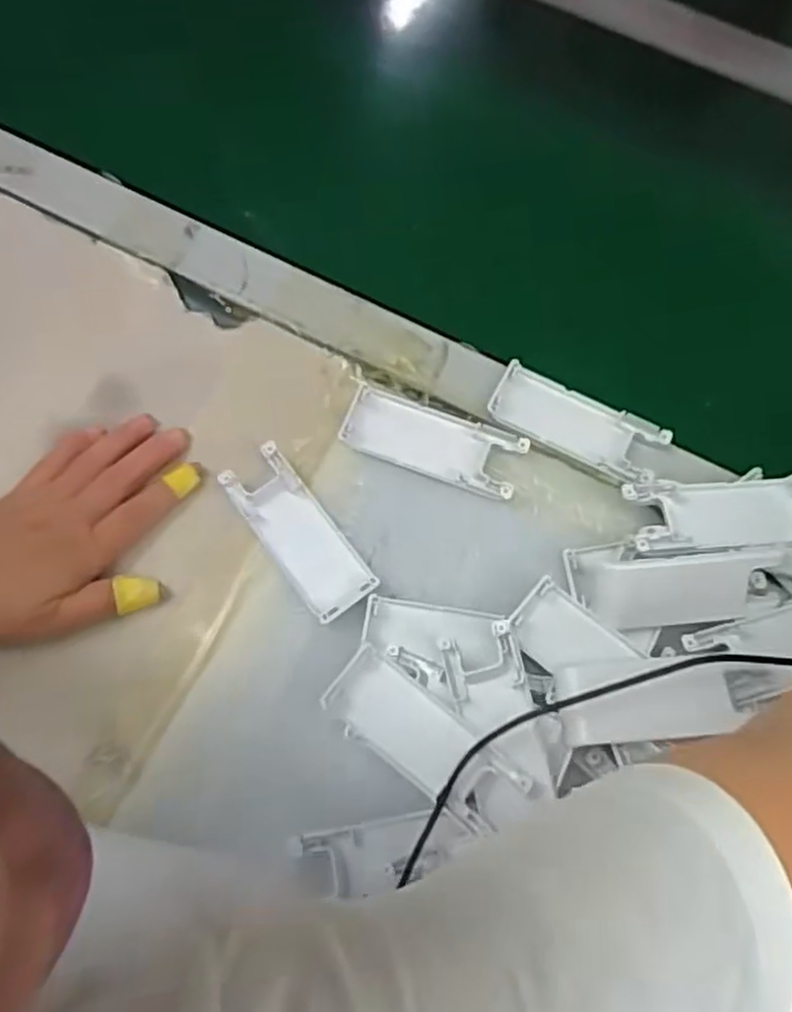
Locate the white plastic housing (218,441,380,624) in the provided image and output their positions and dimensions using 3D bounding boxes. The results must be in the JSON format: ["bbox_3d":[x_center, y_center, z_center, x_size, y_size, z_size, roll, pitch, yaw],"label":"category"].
[{"bbox_3d":[-0.056,0.016,0.425,0.039,0.016,0.105,-36,76,-12],"label":"white plastic housing"}]

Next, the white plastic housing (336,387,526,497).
[{"bbox_3d":[0.022,-0.038,0.444,0.104,0.018,0.041,21,72,5],"label":"white plastic housing"}]

